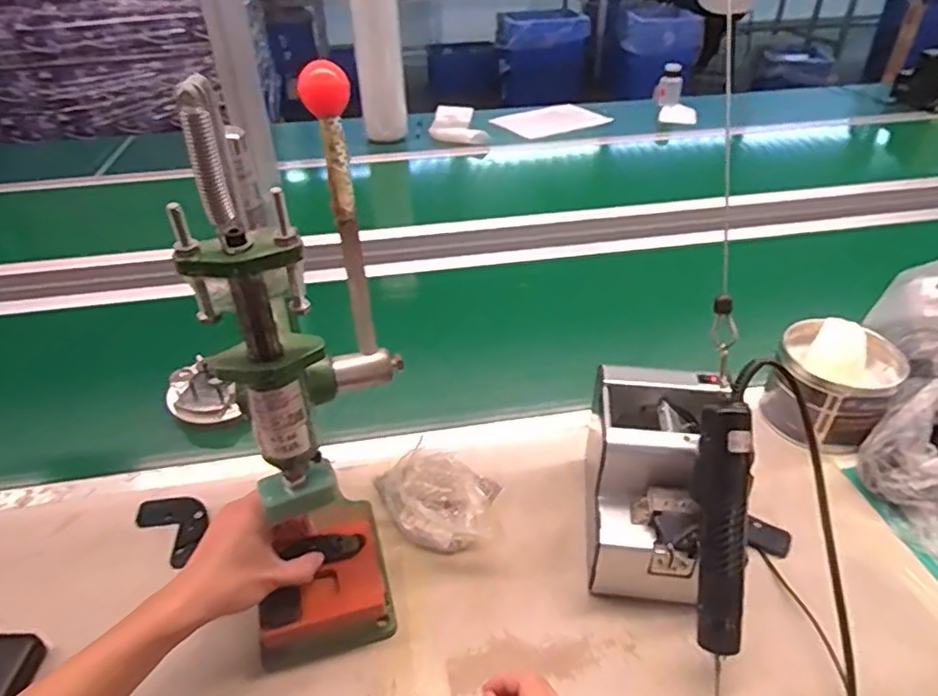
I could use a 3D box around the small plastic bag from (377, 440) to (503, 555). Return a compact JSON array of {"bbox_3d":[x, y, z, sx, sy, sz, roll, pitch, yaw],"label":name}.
[{"bbox_3d":[-0.036,0.144,0.655,0.134,0.061,0.122,12,39,17],"label":"small plastic bag"}]

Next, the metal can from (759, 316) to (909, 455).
[{"bbox_3d":[0.421,0.043,0.729,0.127,0.100,0.131,-1,37,1],"label":"metal can"}]

